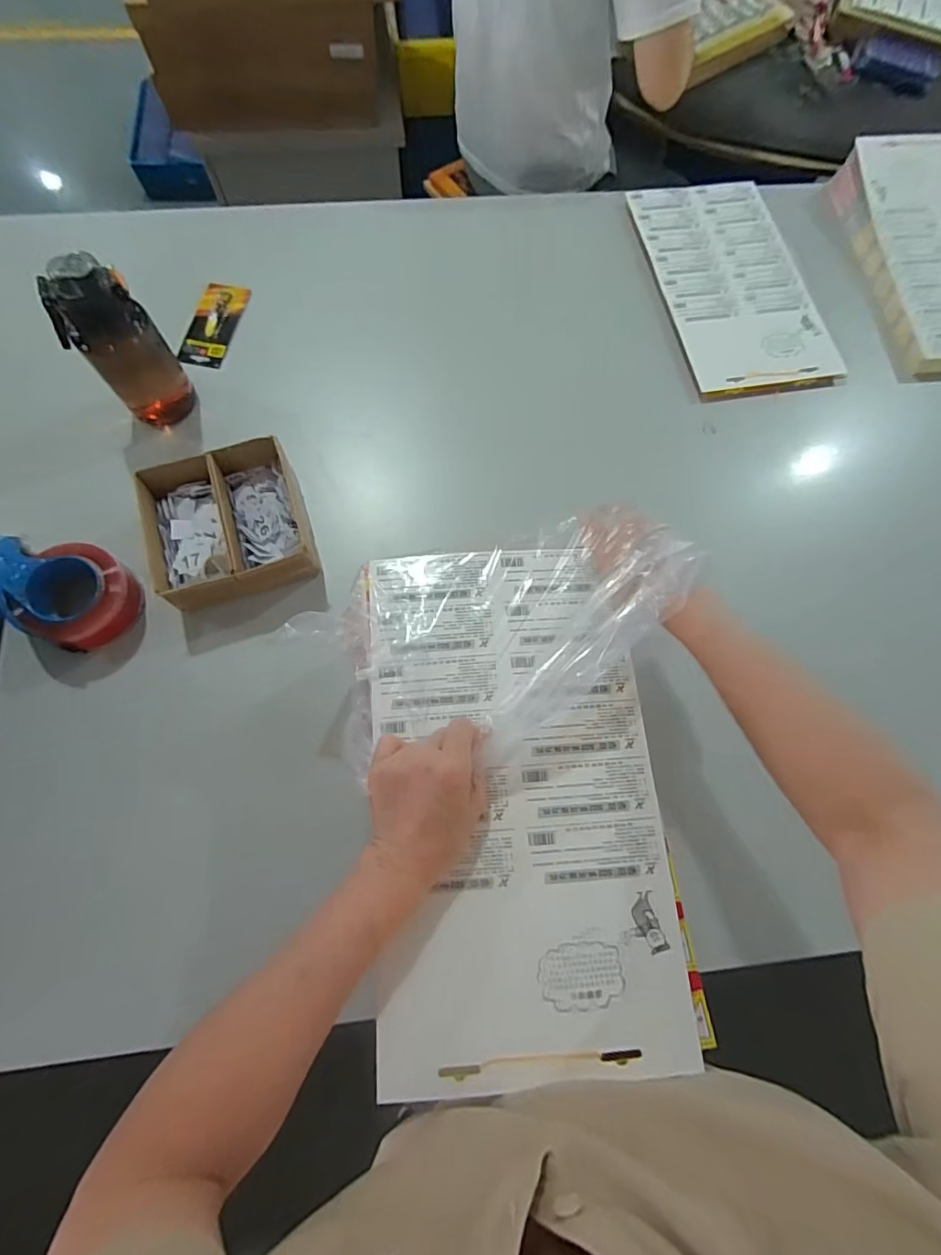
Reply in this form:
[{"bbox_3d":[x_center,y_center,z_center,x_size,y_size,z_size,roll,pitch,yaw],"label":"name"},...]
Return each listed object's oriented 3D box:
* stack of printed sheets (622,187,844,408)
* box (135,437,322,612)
[{"bbox_3d":[0.424,-0.562,0.841,0.243,0.031,0.419,-10,73,-5],"label":"stack of printed sheets"},{"bbox_3d":[-0.303,-0.130,0.655,0.187,0.066,0.200,-15,74,-7],"label":"box"}]

